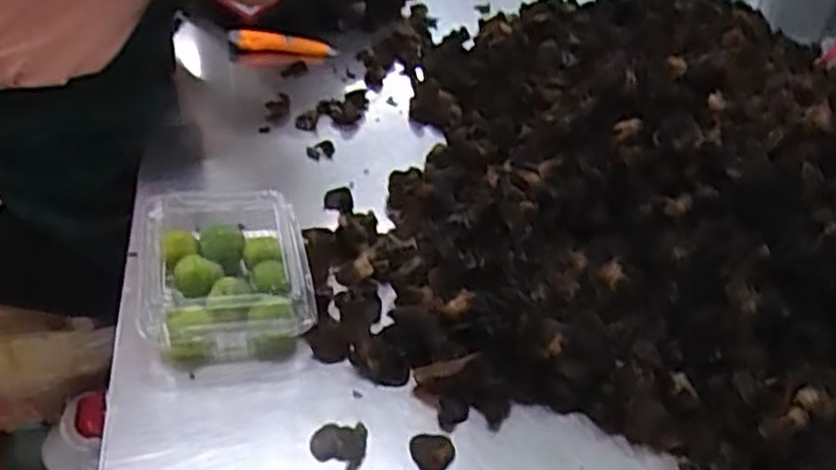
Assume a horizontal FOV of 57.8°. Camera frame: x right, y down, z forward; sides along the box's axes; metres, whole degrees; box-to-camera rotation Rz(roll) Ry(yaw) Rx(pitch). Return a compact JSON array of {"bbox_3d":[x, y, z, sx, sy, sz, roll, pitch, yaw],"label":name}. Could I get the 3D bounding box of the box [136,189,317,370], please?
[{"bbox_3d":[-0.172,0.028,0.665,0.144,0.055,0.205,-4,38,-16],"label":"box"}]

